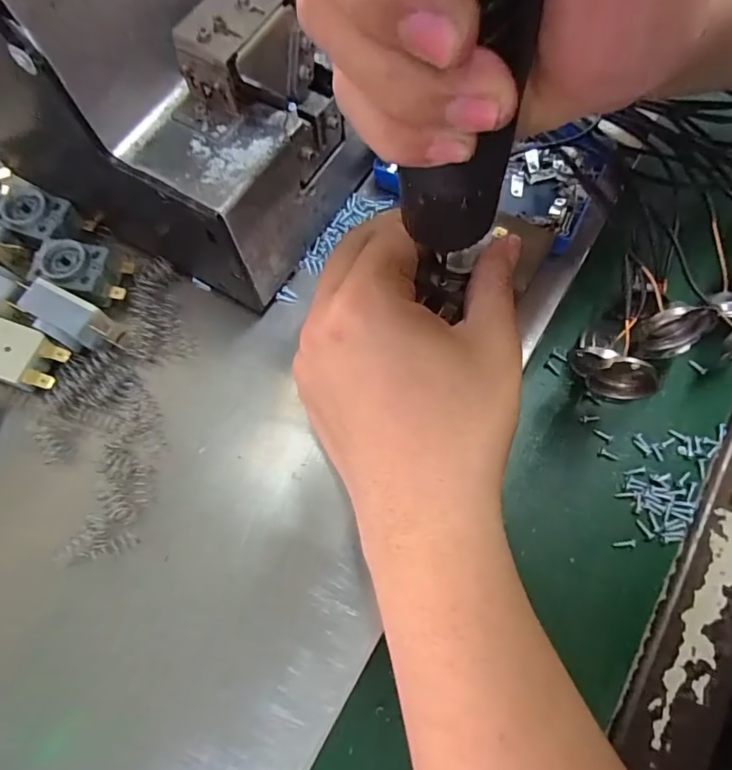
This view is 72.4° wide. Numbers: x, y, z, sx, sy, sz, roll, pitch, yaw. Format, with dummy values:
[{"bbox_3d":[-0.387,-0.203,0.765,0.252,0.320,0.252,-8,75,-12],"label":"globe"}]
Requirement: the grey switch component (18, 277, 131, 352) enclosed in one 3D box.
[{"bbox_3d":[-0.144,-0.031,0.244,0.043,0.023,0.022,25,74,10],"label":"grey switch component"}]

